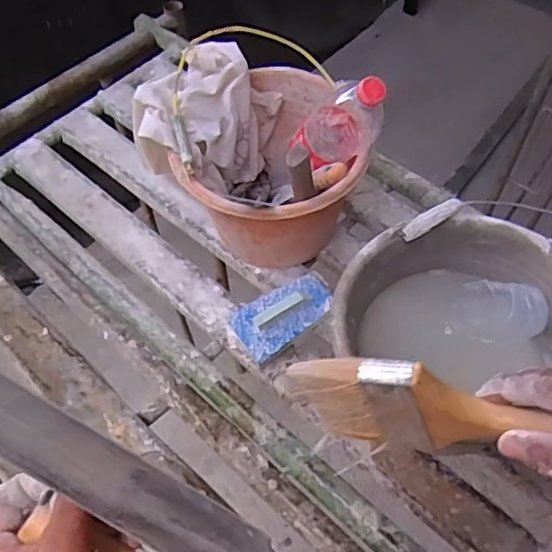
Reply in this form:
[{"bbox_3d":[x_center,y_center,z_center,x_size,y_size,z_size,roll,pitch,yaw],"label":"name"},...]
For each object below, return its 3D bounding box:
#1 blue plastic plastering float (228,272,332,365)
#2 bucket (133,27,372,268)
[{"bbox_3d":[0.013,0.051,0.846,0.154,0.041,0.091,-31,61,-18],"label":"blue plastic plastering float"},{"bbox_3d":[-0.019,-0.162,0.851,0.260,0.266,0.307,-33,62,-19],"label":"bucket"}]

